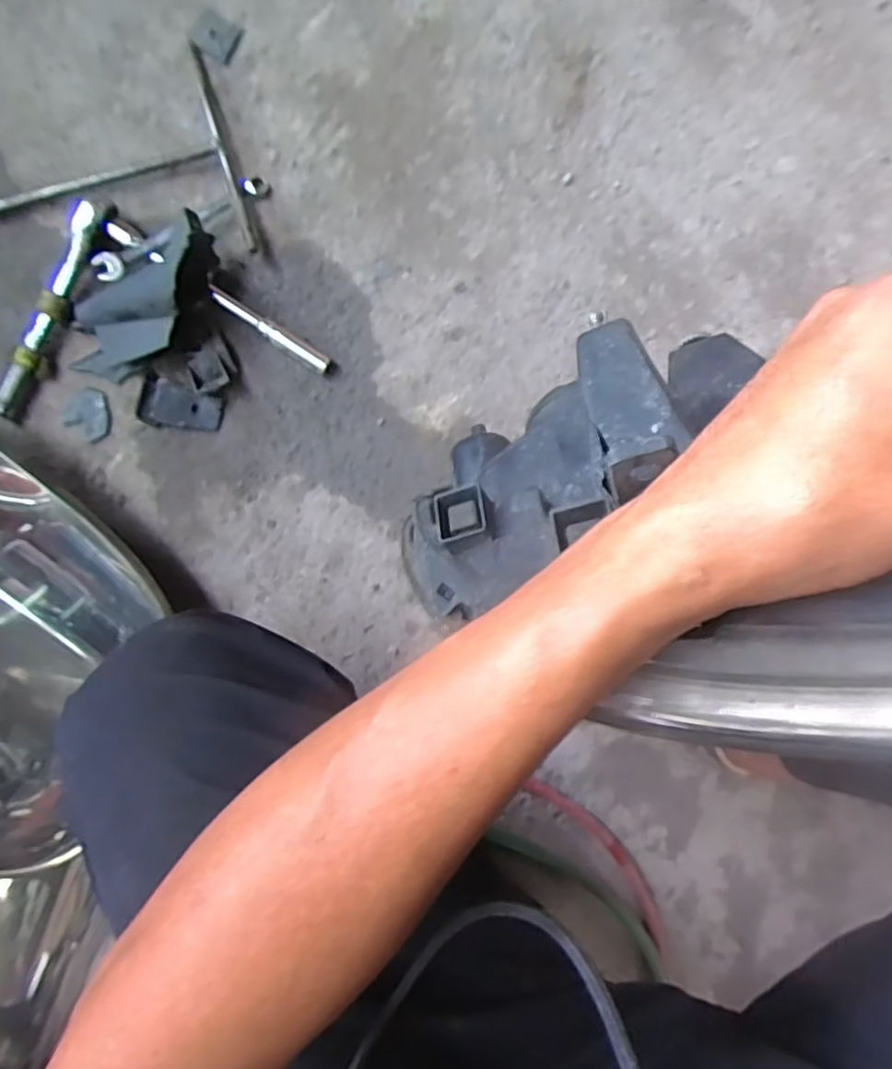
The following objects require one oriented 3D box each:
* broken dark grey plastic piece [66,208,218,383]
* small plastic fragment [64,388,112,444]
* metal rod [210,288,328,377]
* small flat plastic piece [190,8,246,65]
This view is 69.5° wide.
[{"bbox_3d":[-0.243,-0.189,0.532,0.154,0.053,0.086,-29,96,23],"label":"broken dark grey plastic piece"},{"bbox_3d":[-0.304,-0.103,0.548,0.041,0.014,0.040,0,93,-5],"label":"small plastic fragment"},{"bbox_3d":[-0.147,-0.172,0.542,0.111,0.019,0.016,33,90,-6],"label":"metal rod"},{"bbox_3d":[-0.191,-0.417,0.537,0.036,0.004,0.033,32,92,-5],"label":"small flat plastic piece"}]

